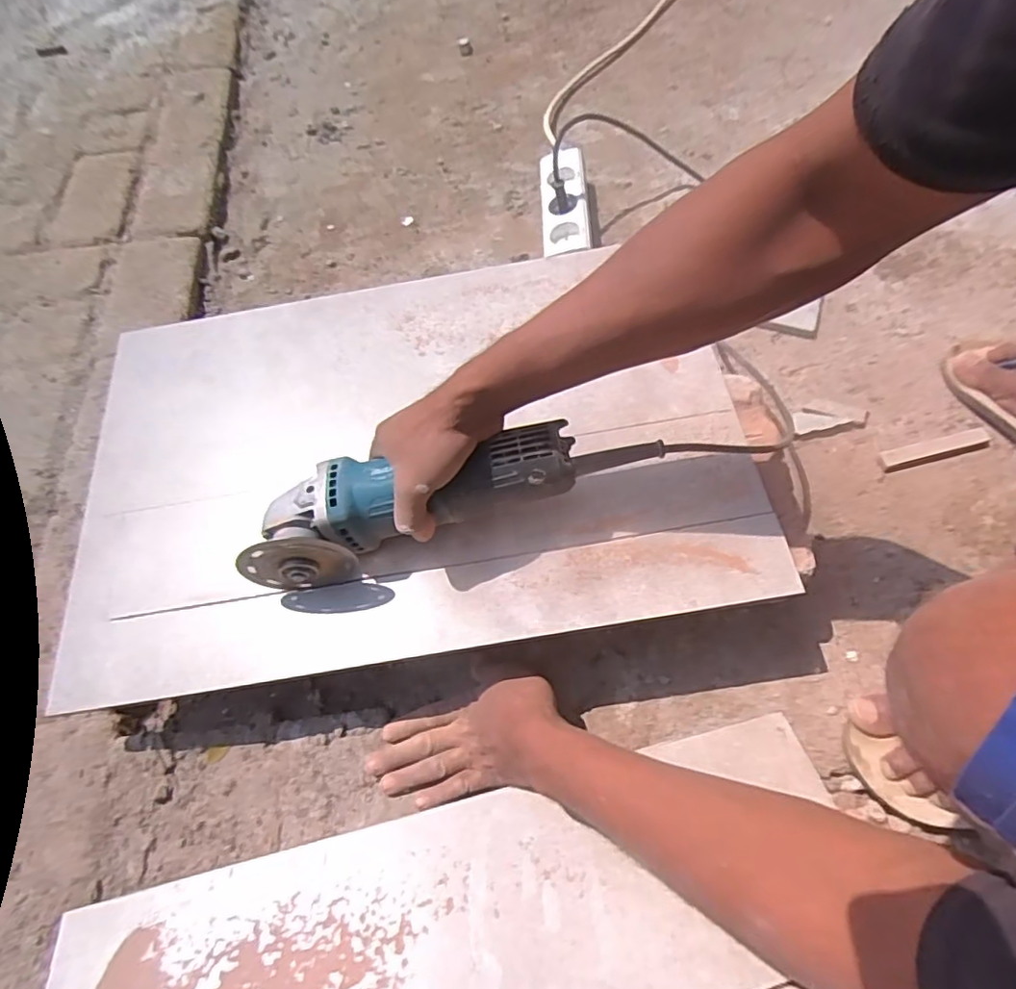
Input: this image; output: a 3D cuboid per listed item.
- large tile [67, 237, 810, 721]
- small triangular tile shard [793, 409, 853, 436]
[{"bbox_3d":[-0.096,-0.049,0.546,0.586,0.013,0.386,-10,64,2],"label":"large tile"},{"bbox_3d":[0.327,-0.080,0.626,0.059,0.009,0.026,-13,65,0],"label":"small triangular tile shard"}]

